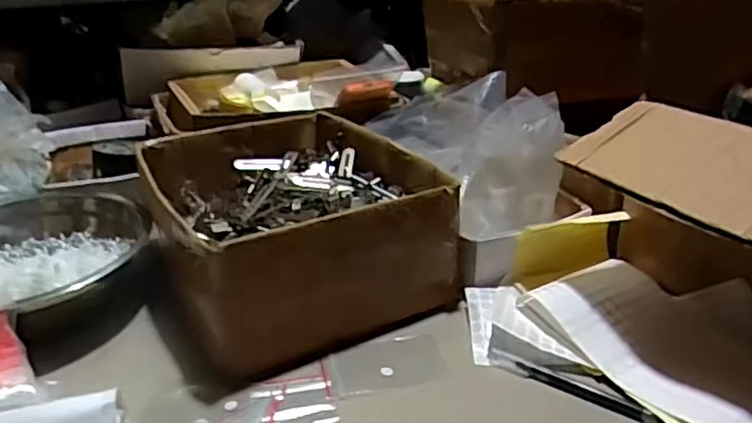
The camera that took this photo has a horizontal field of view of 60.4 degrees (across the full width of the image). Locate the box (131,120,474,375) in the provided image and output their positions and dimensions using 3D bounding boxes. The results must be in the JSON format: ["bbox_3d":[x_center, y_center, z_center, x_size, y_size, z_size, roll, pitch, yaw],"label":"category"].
[{"bbox_3d":[-0.092,0.007,0.700,0.250,0.122,0.320,-12,27,-26],"label":"box"}]

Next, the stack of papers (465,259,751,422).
[{"bbox_3d":[0.228,0.113,0.564,0.293,0.047,0.178,18,30,35],"label":"stack of papers"}]

